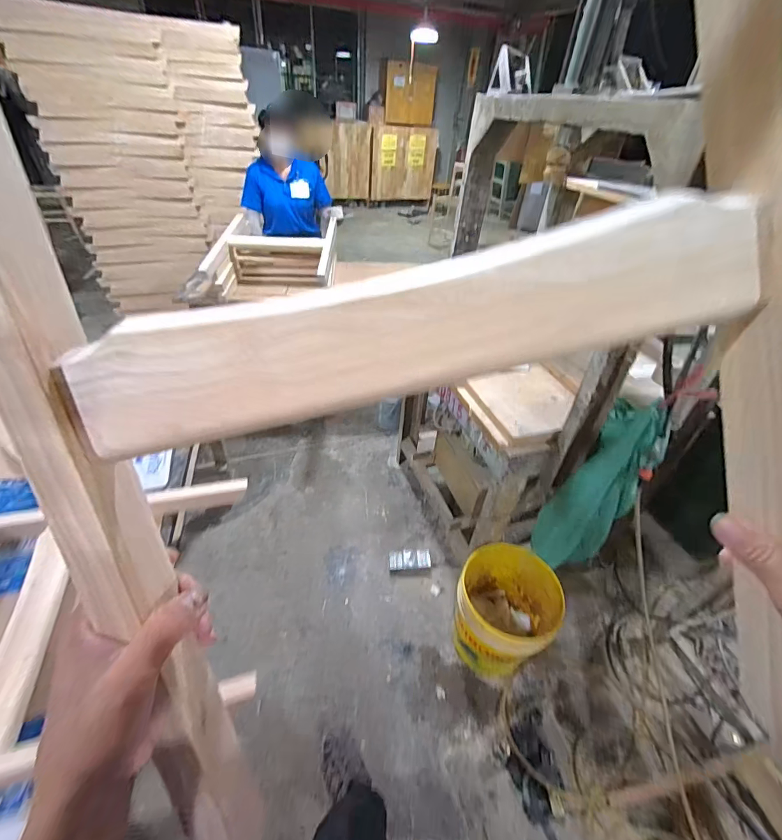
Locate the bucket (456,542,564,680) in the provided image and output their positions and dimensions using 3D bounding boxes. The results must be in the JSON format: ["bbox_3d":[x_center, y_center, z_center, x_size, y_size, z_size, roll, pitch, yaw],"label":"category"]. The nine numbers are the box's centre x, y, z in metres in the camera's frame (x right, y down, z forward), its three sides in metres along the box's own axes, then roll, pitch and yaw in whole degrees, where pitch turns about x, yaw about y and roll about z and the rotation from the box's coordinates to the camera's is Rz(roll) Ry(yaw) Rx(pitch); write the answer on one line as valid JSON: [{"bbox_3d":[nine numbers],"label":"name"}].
[{"bbox_3d":[0.401,0.661,1.385,0.329,0.306,0.346,28,45,26],"label":"bucket"}]

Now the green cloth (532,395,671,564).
[{"bbox_3d":[0.637,0.211,1.201,0.184,0.671,0.177,-22,46,-28],"label":"green cloth"}]

